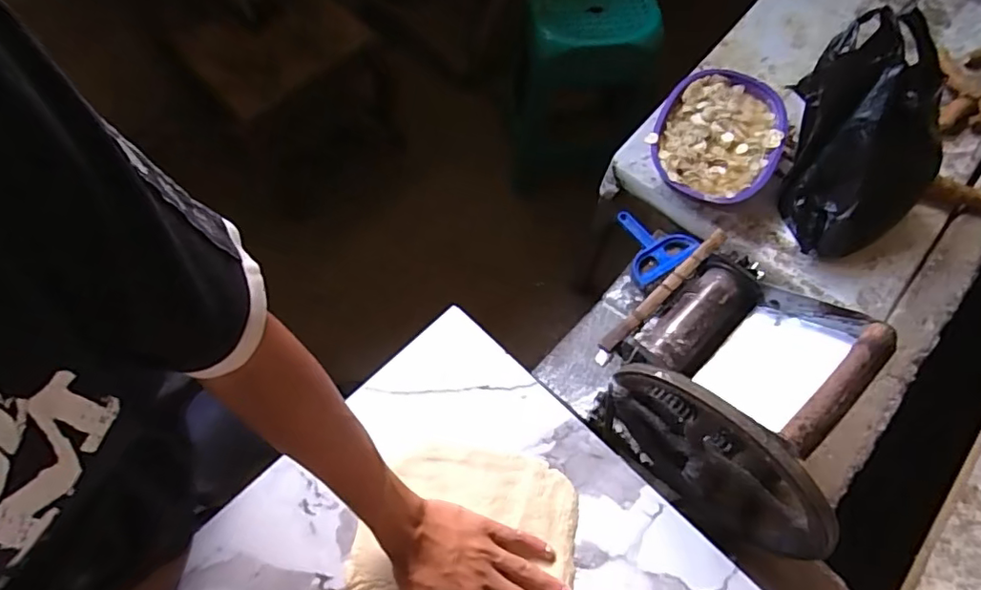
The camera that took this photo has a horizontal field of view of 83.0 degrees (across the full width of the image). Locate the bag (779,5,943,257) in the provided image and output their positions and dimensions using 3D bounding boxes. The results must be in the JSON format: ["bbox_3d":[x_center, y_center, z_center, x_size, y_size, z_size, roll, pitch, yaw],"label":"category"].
[{"bbox_3d":[0.618,-0.253,0.907,0.189,0.286,0.264,-11,64,-4],"label":"bag"}]

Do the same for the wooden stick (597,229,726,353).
[{"bbox_3d":[0.217,-0.008,0.689,0.226,0.018,0.019,-41,70,-17],"label":"wooden stick"}]

